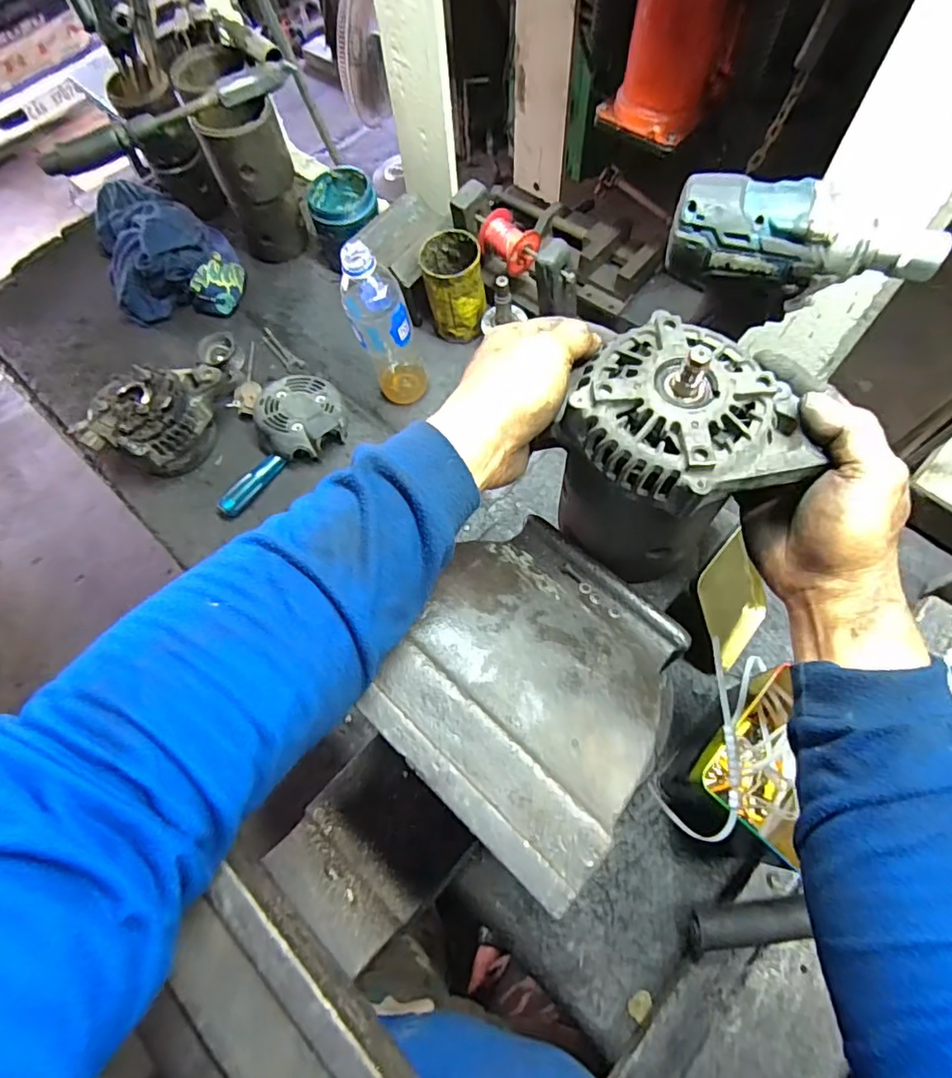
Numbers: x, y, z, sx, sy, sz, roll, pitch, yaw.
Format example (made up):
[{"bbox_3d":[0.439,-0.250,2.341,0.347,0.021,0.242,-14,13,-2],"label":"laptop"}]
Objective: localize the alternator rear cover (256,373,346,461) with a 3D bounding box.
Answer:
[{"bbox_3d":[-0.222,-0.154,0.691,0.114,0.038,0.127,-14,67,-4],"label":"alternator rear cover"}]

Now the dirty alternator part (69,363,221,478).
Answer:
[{"bbox_3d":[-0.386,-0.154,0.682,0.108,0.093,0.164,20,69,11],"label":"dirty alternator part"}]

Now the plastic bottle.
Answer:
[{"bbox_3d":[-0.106,-0.242,0.626,0.070,0.211,0.076,-21,67,-7],"label":"plastic bottle"}]

